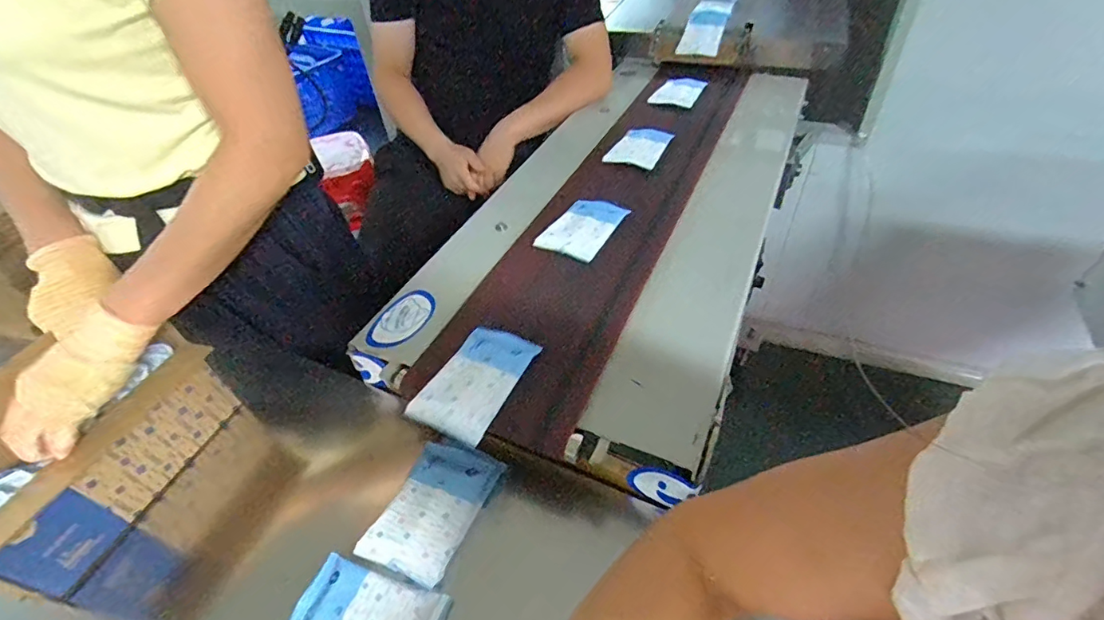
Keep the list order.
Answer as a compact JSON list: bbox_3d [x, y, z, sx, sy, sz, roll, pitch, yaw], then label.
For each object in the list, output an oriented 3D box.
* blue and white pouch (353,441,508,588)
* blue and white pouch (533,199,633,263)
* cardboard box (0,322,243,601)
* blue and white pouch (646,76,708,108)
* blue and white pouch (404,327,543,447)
[{"bbox_3d":[-0.119,0.197,0.507,0.088,0.018,0.135,15,50,19],"label":"blue and white pouch"},{"bbox_3d":[0.047,-0.121,0.713,0.089,0.012,0.131,23,52,25],"label":"blue and white pouch"},{"bbox_3d":[-0.500,0.138,0.525,0.136,0.153,0.244,9,48,14],"label":"cardboard box"},{"bbox_3d":[0.255,-0.448,1.013,0.095,0.022,0.098,16,50,20],"label":"blue and white pouch"},{"bbox_3d":[-0.079,0.070,0.532,0.085,0.016,0.137,18,50,21],"label":"blue and white pouch"}]

